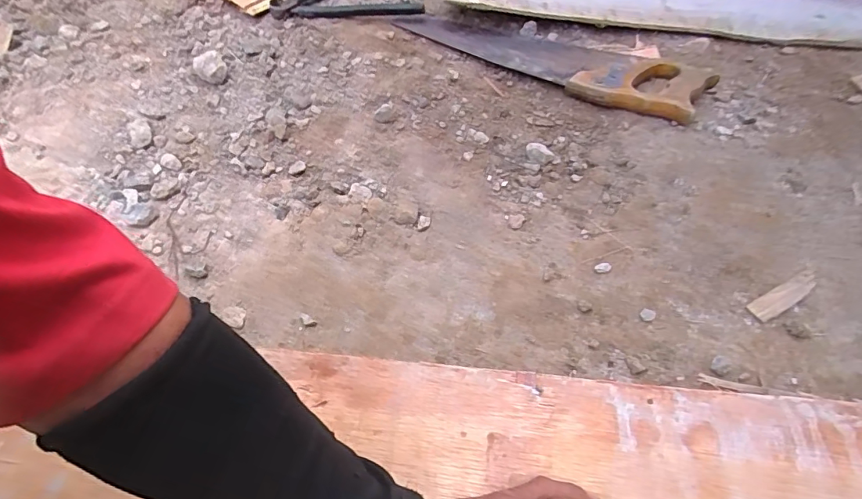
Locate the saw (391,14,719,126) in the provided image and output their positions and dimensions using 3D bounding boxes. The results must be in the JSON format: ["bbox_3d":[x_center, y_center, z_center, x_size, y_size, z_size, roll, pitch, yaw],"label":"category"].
[{"bbox_3d":[0.169,-0.302,0.675,0.449,0.034,0.149,33,64,21],"label":"saw"}]

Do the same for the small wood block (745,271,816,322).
[{"bbox_3d":[0.368,0.048,0.480,0.083,0.004,0.022,-25,60,-13],"label":"small wood block"}]

